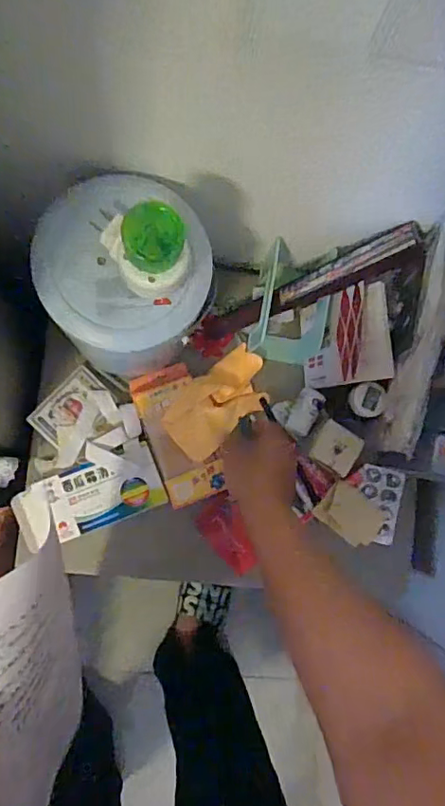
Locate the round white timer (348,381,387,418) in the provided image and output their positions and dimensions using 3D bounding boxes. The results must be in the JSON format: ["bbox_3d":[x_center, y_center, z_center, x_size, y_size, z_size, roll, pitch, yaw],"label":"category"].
[{"bbox_3d":[0.165,-0.005,0.605,0.042,0.016,0.040,6,101,31],"label":"round white timer"}]

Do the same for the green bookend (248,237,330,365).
[{"bbox_3d":[0.087,-0.112,0.660,0.089,0.097,0.114,13,84,-7],"label":"green bookend"}]

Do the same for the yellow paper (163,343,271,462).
[{"bbox_3d":[-0.003,0.001,0.652,0.136,0.019,0.082,-36,91,-9],"label":"yellow paper"}]

